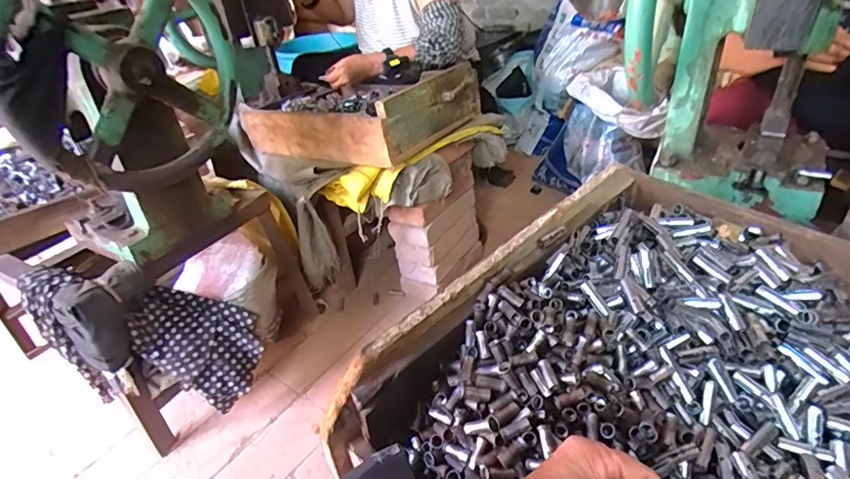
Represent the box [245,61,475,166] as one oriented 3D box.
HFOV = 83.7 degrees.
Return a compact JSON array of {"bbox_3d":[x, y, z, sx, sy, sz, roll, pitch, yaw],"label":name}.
[{"bbox_3d":[-0.173,-0.296,1.097,0.472,0.137,0.311,16,40,30],"label":"box"}]

